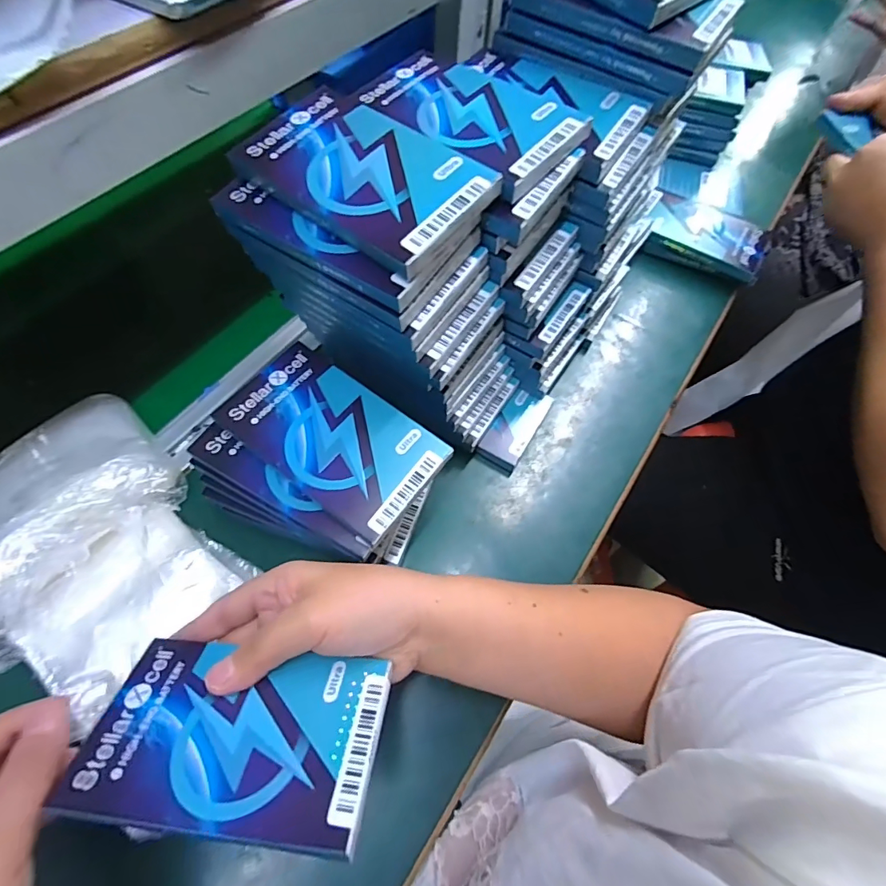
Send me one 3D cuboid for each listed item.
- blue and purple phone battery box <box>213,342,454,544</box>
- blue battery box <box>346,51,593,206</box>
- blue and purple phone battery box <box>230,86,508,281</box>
[{"bbox_3d":[-0.069,-0.003,0.292,0.131,0.017,0.077,33,66,14],"label":"blue and purple phone battery box"},{"bbox_3d":[0.013,-0.200,0.277,0.132,0.013,0.083,38,68,16],"label":"blue battery box"},{"bbox_3d":[-0.042,-0.146,0.254,0.132,0.018,0.081,41,75,17],"label":"blue and purple phone battery box"}]

